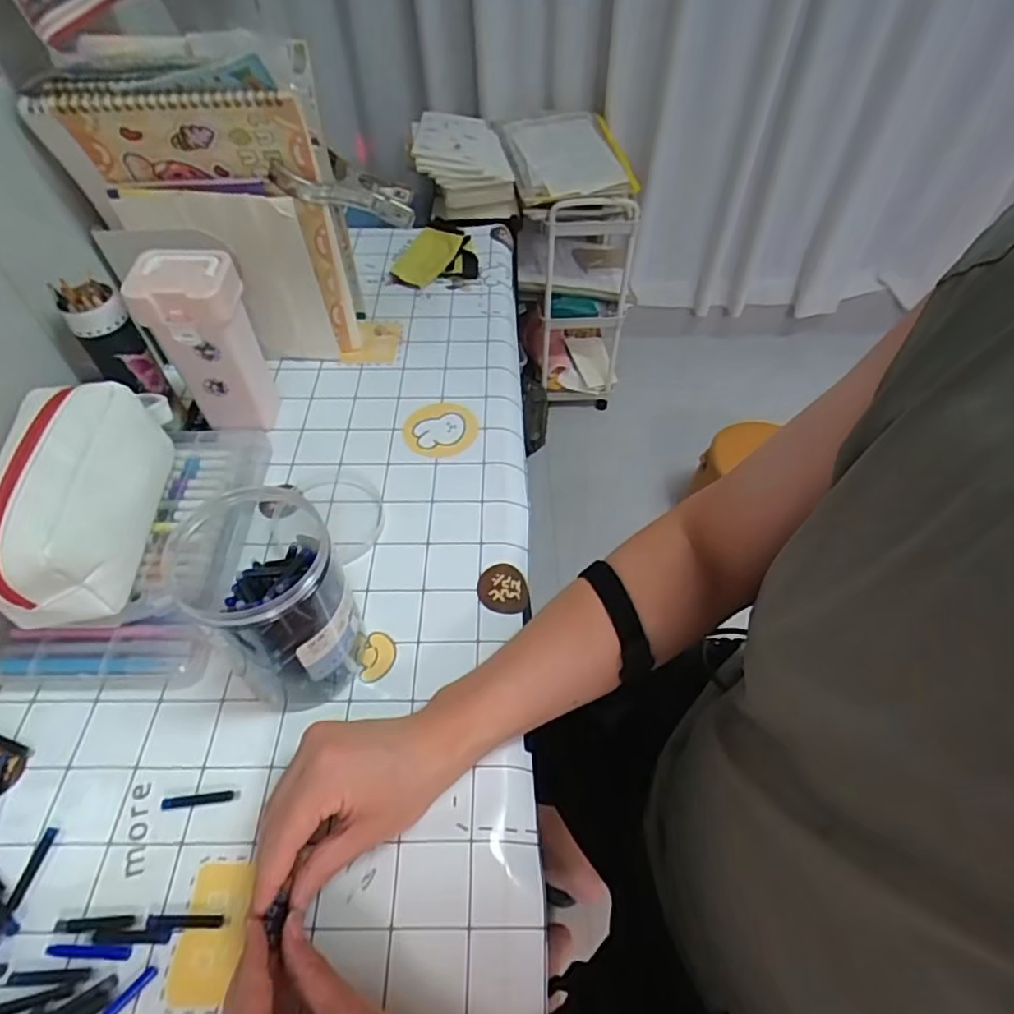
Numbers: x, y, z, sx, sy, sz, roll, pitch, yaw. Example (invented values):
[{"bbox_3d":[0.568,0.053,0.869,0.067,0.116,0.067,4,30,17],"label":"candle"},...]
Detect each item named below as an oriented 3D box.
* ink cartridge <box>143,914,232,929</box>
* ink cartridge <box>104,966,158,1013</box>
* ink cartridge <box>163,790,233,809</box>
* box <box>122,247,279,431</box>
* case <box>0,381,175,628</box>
[{"bbox_3d":[-0.201,0.259,0.376,0.051,0.004,0.007,0,52,-1],"label":"ink cartridge"},{"bbox_3d":[-0.229,0.293,0.351,0.008,0.004,0.049,33,59,22],"label":"ink cartridge"},{"bbox_3d":[-0.216,0.205,0.420,0.047,0.005,0.007,-6,53,-5],"label":"ink cartridge"},{"bbox_3d":[-0.283,-0.149,0.582,0.085,0.178,0.069,-5,53,-4],"label":"box"},{"bbox_3d":[-0.330,-0.023,0.460,0.096,0.085,0.214,-10,53,-9],"label":"case"}]

